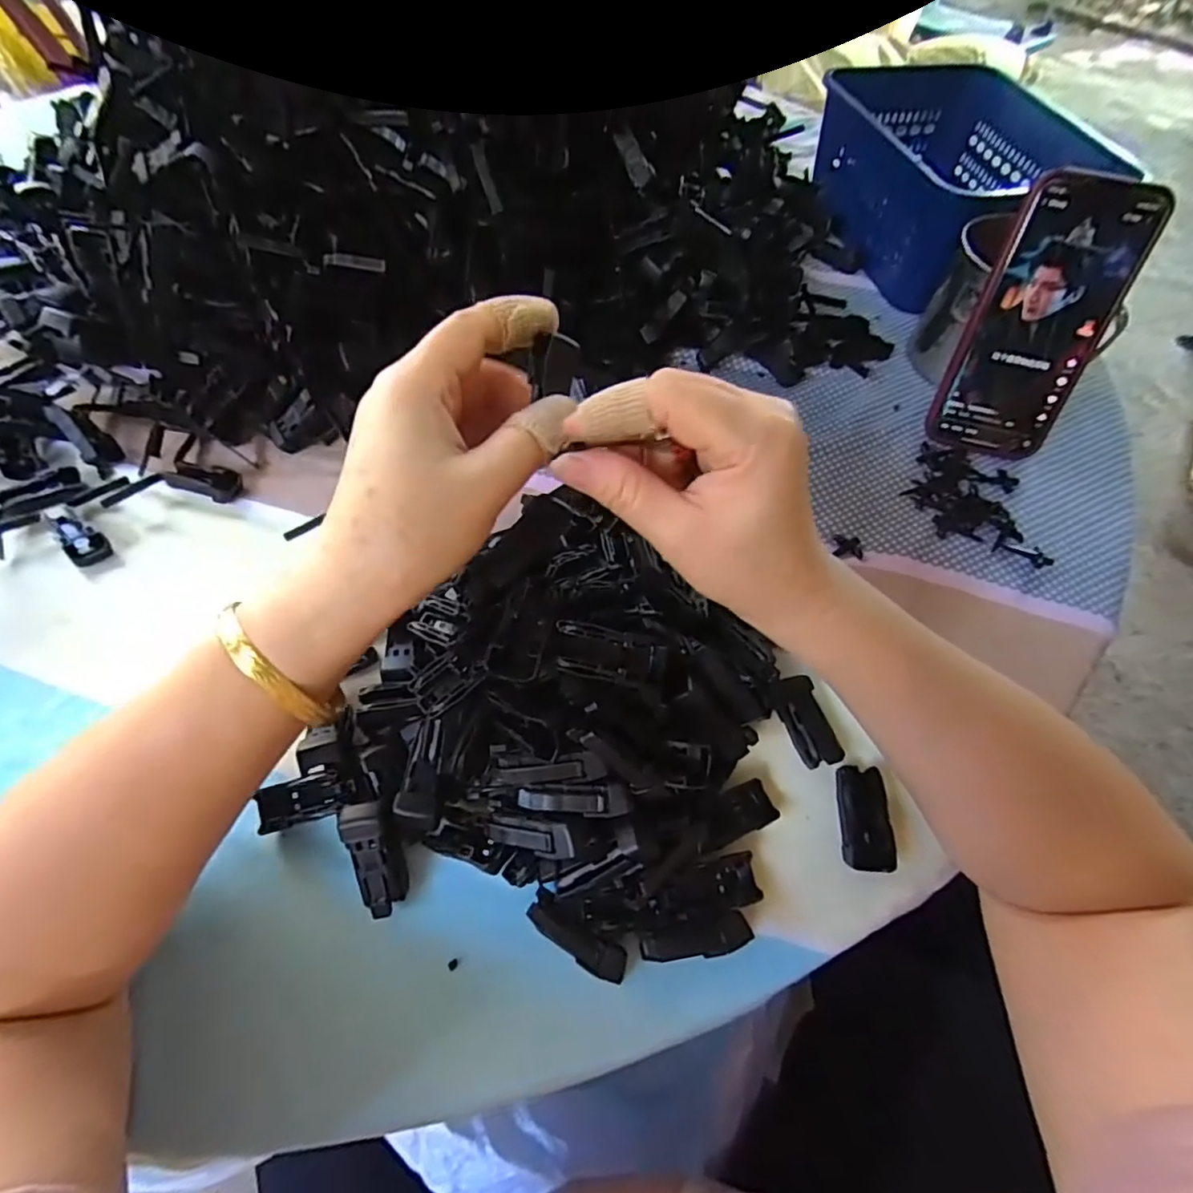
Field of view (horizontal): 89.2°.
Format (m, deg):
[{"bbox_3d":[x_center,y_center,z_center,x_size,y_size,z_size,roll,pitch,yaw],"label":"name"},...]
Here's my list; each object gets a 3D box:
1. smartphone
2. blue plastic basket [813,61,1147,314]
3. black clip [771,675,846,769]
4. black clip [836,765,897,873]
[{"bbox_3d":[0.279,-0.170,0.382,0.074,0.158,0.011,16,31,7],"label":"smartphone"},{"bbox_3d":[0.314,-0.367,0.530,0.177,0.088,0.263,-7,60,-6],"label":"blue plastic basket"},{"bbox_3d":[0.106,0.062,0.303,0.021,0.012,0.045,-22,79,-15],"label":"black clip"},{"bbox_3d":[0.126,0.104,0.286,0.022,0.011,0.047,5,59,1],"label":"black clip"}]

